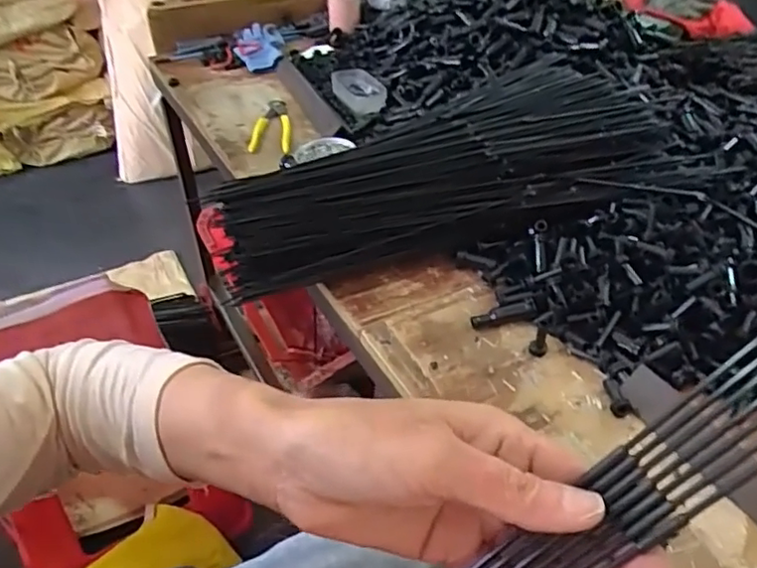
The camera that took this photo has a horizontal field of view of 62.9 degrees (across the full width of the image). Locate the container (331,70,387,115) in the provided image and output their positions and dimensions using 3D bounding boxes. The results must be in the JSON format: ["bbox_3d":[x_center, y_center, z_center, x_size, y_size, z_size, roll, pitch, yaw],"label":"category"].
[{"bbox_3d":[-0.035,-0.333,1.063,0.062,0.034,0.133,-17,43,-19],"label":"container"}]

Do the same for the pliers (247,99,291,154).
[{"bbox_3d":[-0.171,-0.251,0.991,0.060,0.031,0.140,-2,40,-2],"label":"pliers"}]

